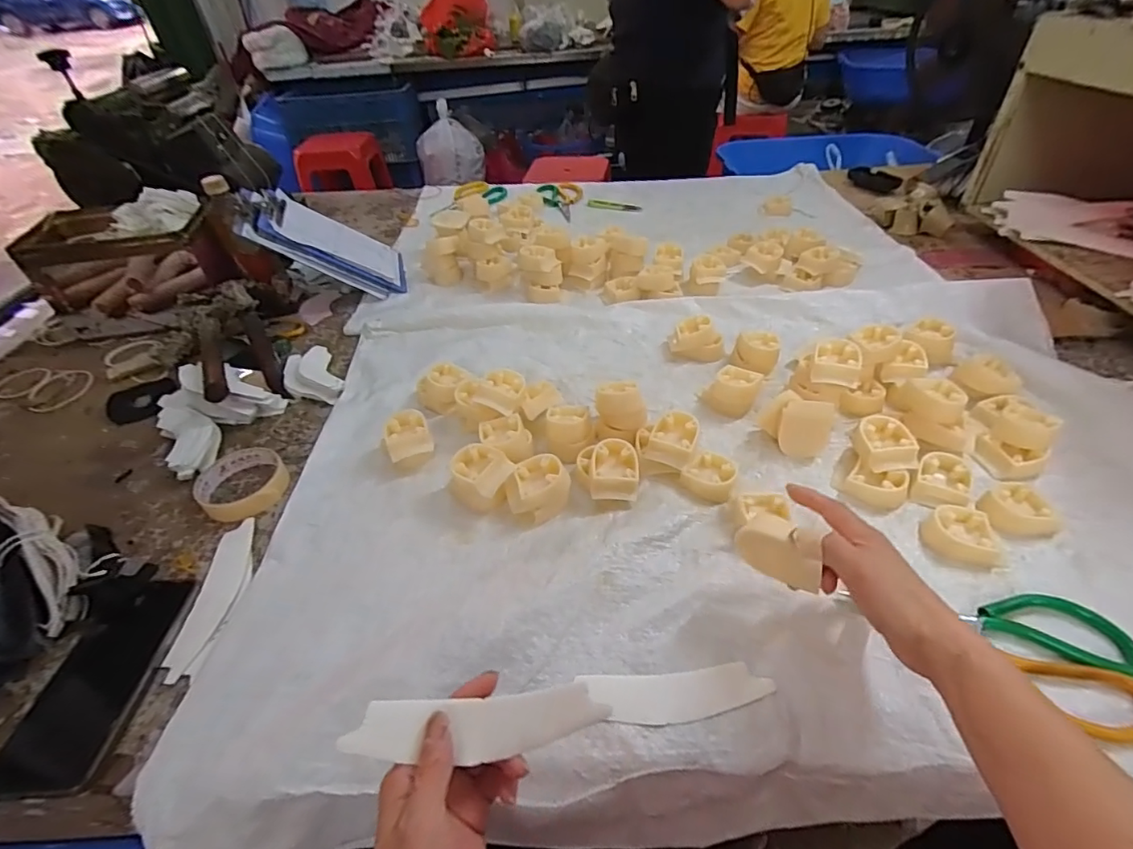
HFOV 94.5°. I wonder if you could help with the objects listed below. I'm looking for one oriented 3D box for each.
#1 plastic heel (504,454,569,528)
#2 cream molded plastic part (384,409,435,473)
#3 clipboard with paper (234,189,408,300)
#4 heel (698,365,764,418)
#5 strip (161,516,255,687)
[{"bbox_3d":[-0.027,0.062,0.509,0.059,0.041,0.050,-9,42,-5],"label":"plastic heel"},{"bbox_3d":[-0.172,0.016,0.570,0.045,0.034,0.057,-20,44,-17],"label":"cream molded plastic part"},{"bbox_3d":[-0.381,-0.289,0.837,0.248,0.028,0.144,20,42,-30],"label":"clipboard with paper"},{"bbox_3d":[0.192,-0.040,0.611,0.063,0.037,0.052,19,47,24],"label":"heel"},{"bbox_3d":[-0.307,0.147,0.462,0.041,0.004,0.152,-8,42,-3],"label":"strip"}]

